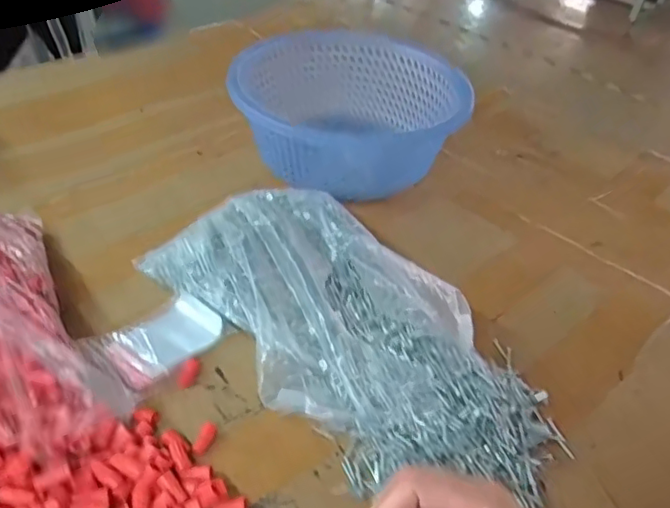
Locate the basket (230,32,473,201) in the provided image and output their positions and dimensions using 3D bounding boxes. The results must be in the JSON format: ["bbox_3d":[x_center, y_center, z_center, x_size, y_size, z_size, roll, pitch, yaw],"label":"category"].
[{"bbox_3d":[0.005,-0.179,0.749,0.271,0.104,0.213,-13,43,-19],"label":"basket"}]

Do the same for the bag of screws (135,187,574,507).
[{"bbox_3d":[0.020,0.055,0.497,0.364,0.061,0.184,32,48,30],"label":"bag of screws"}]

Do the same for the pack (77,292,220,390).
[{"bbox_3d":[-0.144,0.071,0.494,0.057,0.022,0.101,33,48,30],"label":"pack"}]

